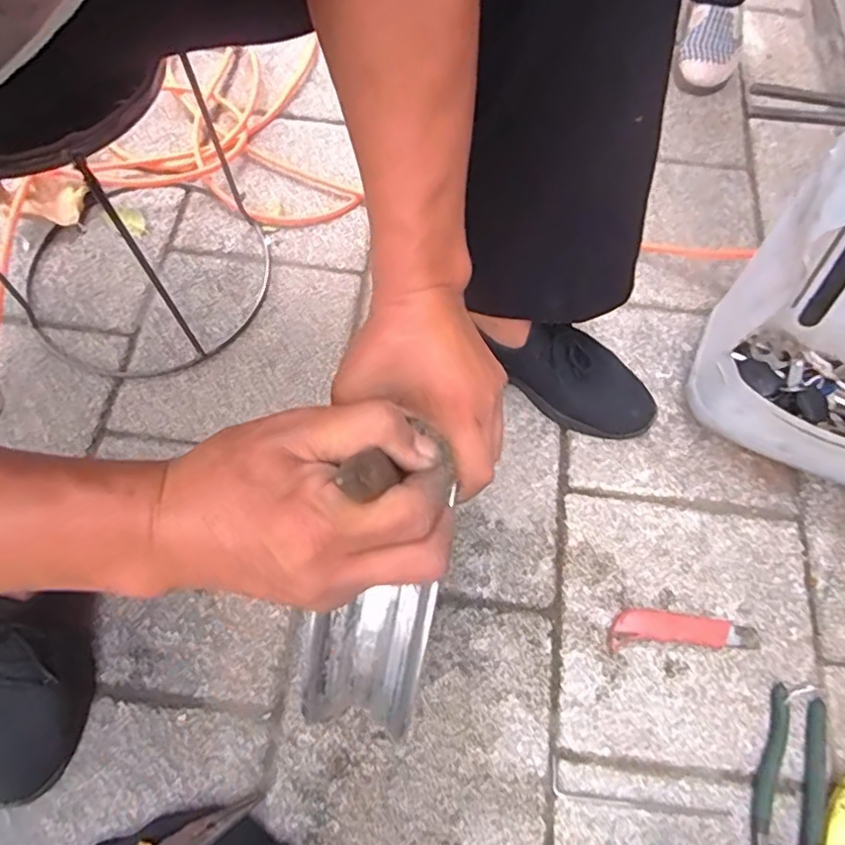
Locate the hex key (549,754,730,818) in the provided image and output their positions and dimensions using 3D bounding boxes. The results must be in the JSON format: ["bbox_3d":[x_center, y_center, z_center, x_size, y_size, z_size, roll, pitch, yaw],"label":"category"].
[{"bbox_3d":[0.188,0.327,0.540,0.152,0.004,0.029,13,66,4],"label":"hex key"}]

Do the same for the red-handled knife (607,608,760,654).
[{"bbox_3d":[0.251,0.198,0.595,0.143,0.020,0.036,-1,65,-3],"label":"red-handled knife"}]

